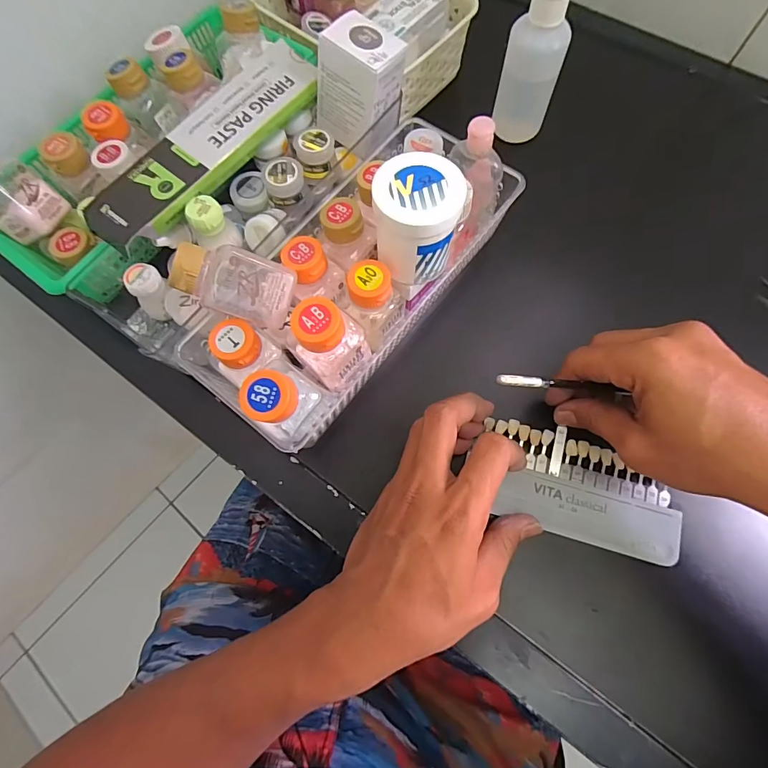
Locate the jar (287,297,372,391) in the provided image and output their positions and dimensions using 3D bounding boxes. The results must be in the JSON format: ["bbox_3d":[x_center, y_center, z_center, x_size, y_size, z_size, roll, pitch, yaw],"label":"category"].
[{"bbox_3d":[-0.037,-0.026,0.268,0.042,0.059,0.039,27,73,10],"label":"jar"}]

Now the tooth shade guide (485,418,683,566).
[{"bbox_3d":[0.139,0.074,0.299,0.133,0.006,0.069,15,72,7],"label":"tooth shade guide"}]

